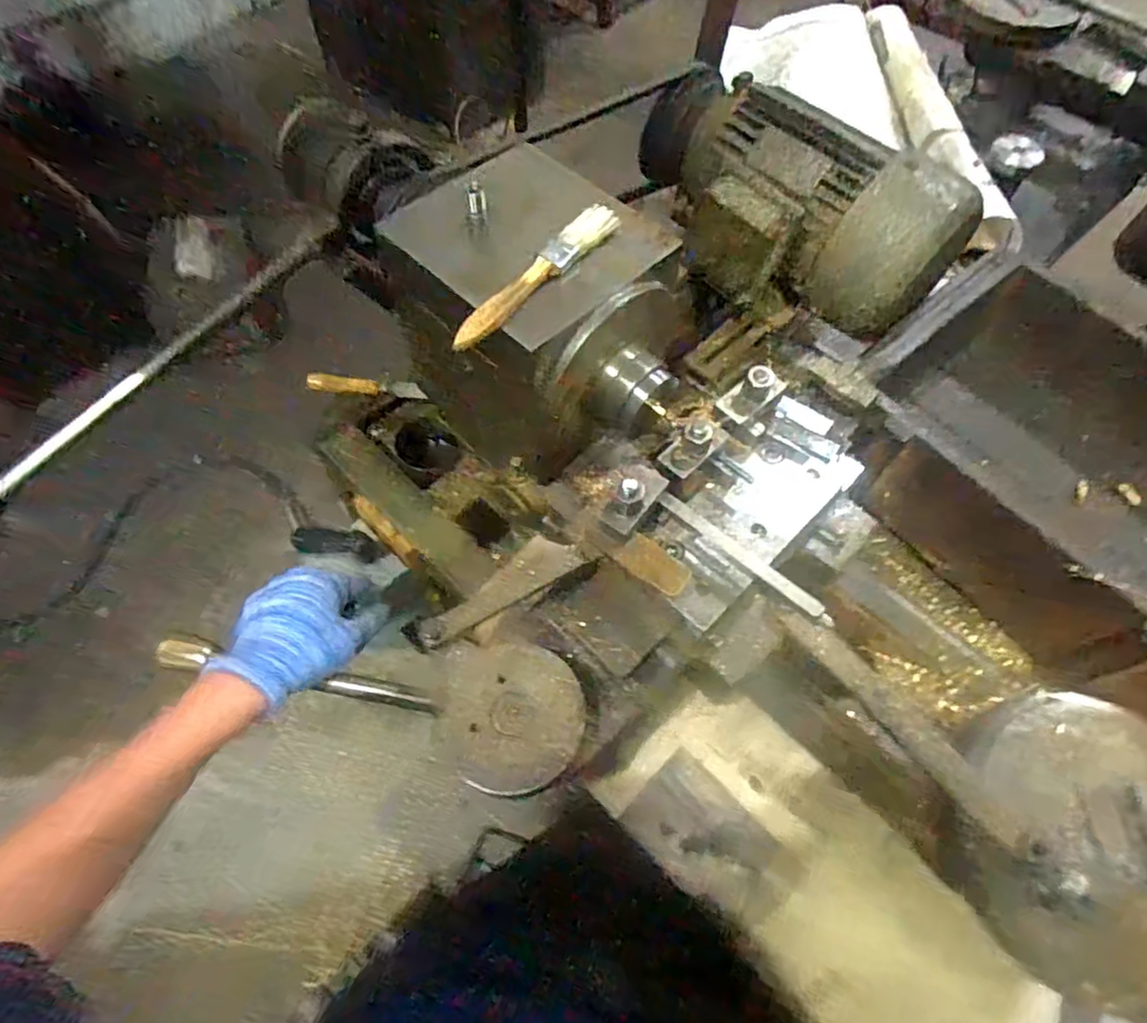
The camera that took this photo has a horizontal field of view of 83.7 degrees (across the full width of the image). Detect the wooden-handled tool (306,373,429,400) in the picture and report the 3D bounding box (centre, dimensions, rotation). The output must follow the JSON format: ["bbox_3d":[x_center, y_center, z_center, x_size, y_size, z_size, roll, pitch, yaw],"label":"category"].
[{"bbox_3d":[-0.243,-0.149,0.758,0.146,0.019,0.020,-4,53,-45],"label":"wooden-handled tool"}]

